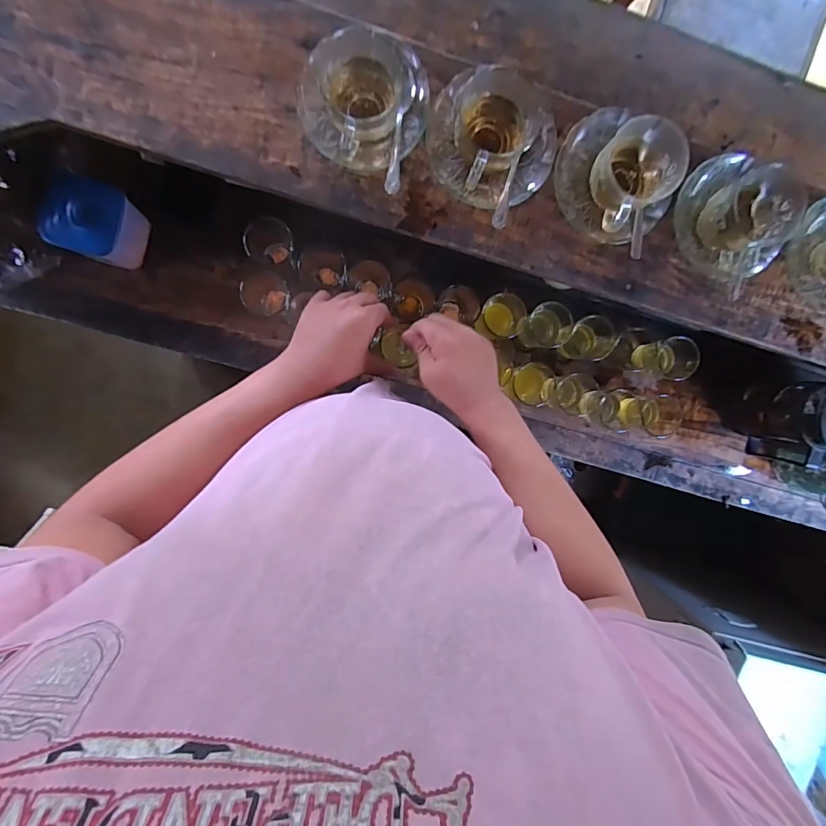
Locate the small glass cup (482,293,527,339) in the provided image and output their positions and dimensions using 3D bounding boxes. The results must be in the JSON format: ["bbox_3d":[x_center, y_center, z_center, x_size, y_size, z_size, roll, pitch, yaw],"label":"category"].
[{"bbox_3d":[0.136,-0.152,0.667,0.062,0.060,0.070,26,94,-7],"label":"small glass cup"}]

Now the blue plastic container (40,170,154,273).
[{"bbox_3d":[-0.401,-0.242,0.572,0.085,0.094,0.096,19,95,-6],"label":"blue plastic container"}]

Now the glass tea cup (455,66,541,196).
[{"bbox_3d":[0.076,-0.303,0.475,0.094,0.066,0.092,-1,97,-4],"label":"glass tea cup"}]

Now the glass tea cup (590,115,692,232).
[{"bbox_3d":[0.237,-0.256,0.475,0.084,0.064,0.089,-1,97,-4],"label":"glass tea cup"}]

